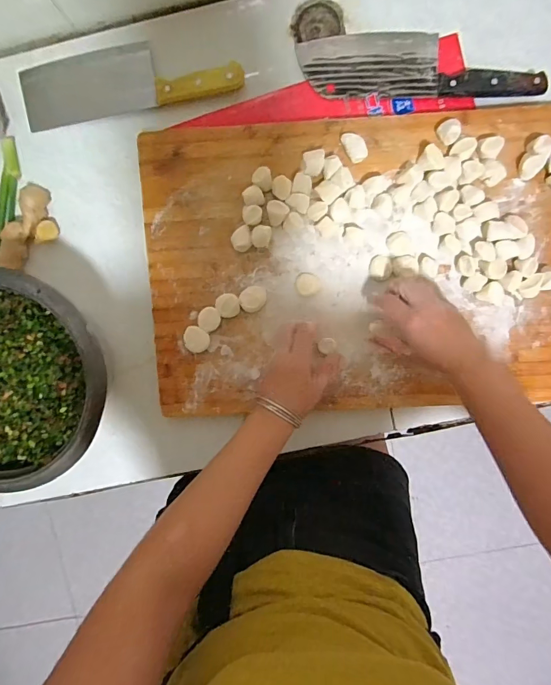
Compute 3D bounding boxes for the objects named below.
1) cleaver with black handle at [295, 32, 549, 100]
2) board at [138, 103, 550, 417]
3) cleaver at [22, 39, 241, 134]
[{"bbox_3d":[0.179,-0.349,0.481,0.291,0.017,0.079,2,94,4],"label":"cleaver with black handle"},{"bbox_3d":[0.116,-0.095,0.489,0.558,0.032,0.364,-2,93,4],"label":"board"},{"bbox_3d":[-0.190,-0.347,0.503,0.286,0.033,0.085,-8,93,4],"label":"cleaver"}]

